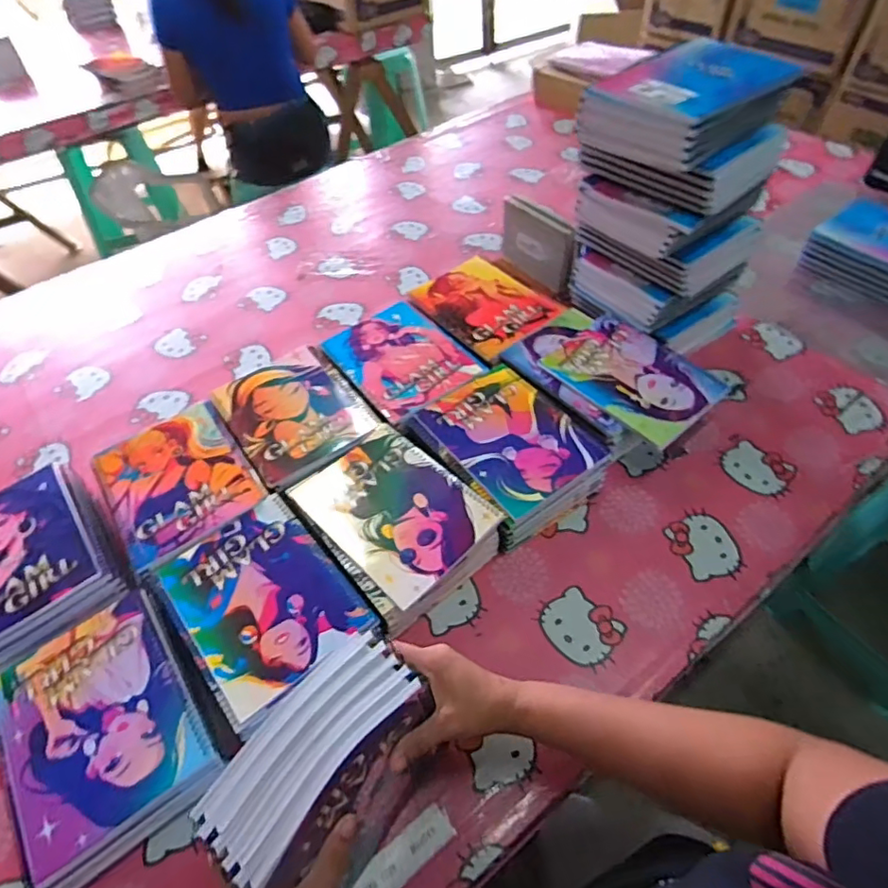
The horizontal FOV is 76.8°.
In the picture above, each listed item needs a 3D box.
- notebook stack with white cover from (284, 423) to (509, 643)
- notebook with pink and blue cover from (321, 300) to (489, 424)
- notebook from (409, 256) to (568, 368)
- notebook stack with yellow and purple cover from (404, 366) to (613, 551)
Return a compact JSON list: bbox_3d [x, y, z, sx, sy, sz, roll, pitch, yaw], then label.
[{"bbox_3d":[-0.058,0.093,0.654,0.160,0.073,0.204,-38,57,-24],"label":"notebook stack with white cover"},{"bbox_3d":[-0.062,-0.125,0.789,0.154,0.008,0.205,-32,55,-20],"label":"notebook with pink and blue cover"},{"bbox_3d":[0.056,-0.214,0.852,0.157,0.013,0.204,-35,56,-22],"label":"notebook"},{"bbox_3d":[0.084,0.011,0.712,0.170,0.075,0.203,-30,55,-19],"label":"notebook stack with yellow and purple cover"}]

